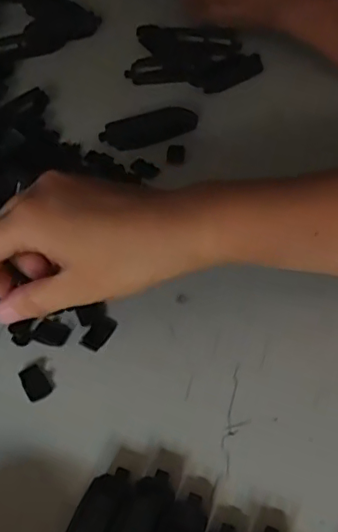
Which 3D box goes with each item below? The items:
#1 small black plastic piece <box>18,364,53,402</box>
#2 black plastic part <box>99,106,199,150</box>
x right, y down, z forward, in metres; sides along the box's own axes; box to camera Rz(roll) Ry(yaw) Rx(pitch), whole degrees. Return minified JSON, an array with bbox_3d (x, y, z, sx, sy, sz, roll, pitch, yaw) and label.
[{"bbox_3d":[-0.073,0.062,0.309,0.013,0.004,0.021,-28,54,-19],"label":"small black plastic piece"},{"bbox_3d":[-0.014,-0.106,0.440,0.075,0.016,0.020,-15,50,-9],"label":"black plastic part"}]

